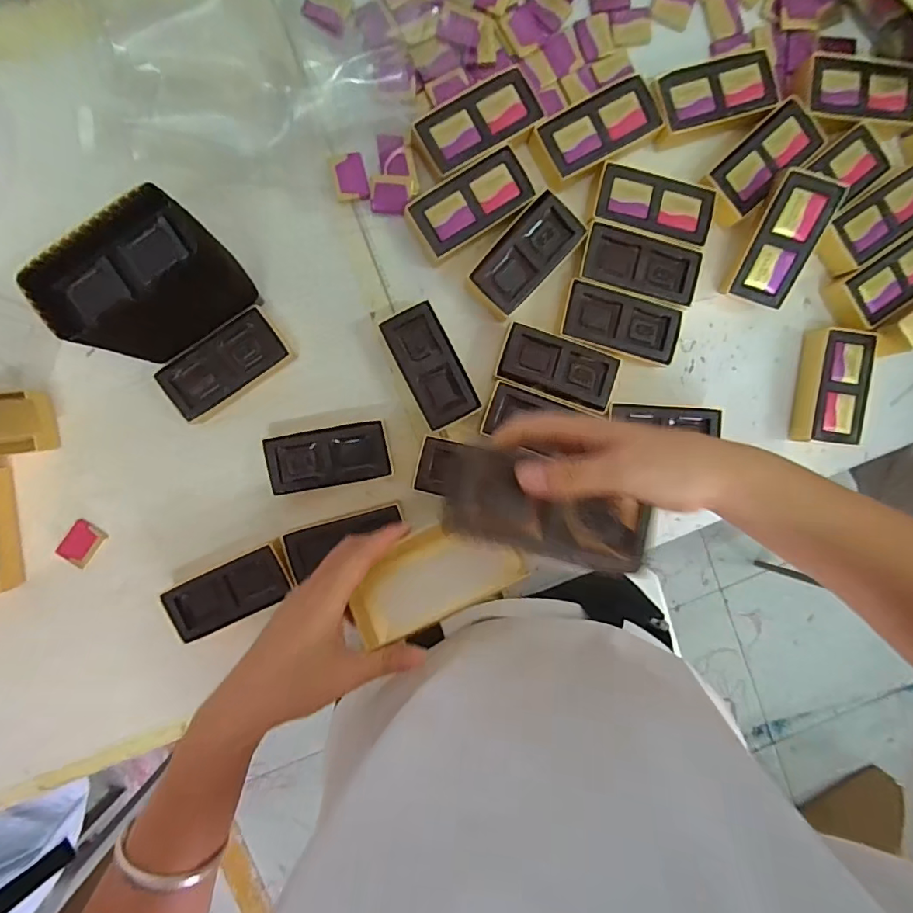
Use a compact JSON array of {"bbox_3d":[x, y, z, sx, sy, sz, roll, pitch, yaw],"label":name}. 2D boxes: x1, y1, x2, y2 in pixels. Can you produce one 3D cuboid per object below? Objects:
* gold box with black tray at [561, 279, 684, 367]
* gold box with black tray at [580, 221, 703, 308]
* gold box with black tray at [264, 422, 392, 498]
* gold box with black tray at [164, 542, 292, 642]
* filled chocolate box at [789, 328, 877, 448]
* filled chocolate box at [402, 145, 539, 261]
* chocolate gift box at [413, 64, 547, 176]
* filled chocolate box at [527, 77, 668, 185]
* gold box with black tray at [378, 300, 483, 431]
[{"bbox_3d":[0.160,-0.131,0.500,0.115,0.031,0.057,15,94,-5],"label":"gold box with black tray"},{"bbox_3d":[0.178,-0.187,0.497,0.114,0.029,0.057,14,94,-5],"label":"gold box with black tray"},{"bbox_3d":[-0.121,0.000,0.488,0.112,0.027,0.056,-11,96,-3],"label":"gold box with black tray"},{"bbox_3d":[-0.217,0.129,0.490,0.114,0.030,0.055,-24,96,-2],"label":"gold box with black tray"},{"bbox_3d":[0.389,-0.071,0.522,0.060,0.031,0.114,7,94,-5],"label":"filled chocolate box"},{"bbox_3d":[0.014,-0.237,0.481,0.114,0.027,0.057,-32,96,-1],"label":"filled chocolate box"},{"bbox_3d":[0.020,-0.309,0.475,0.116,0.024,0.057,-31,96,-1],"label":"chocolate gift box"},{"bbox_3d":[0.130,-0.307,0.485,0.125,0.031,0.055,-29,96,-1],"label":"filled chocolate box"},{"bbox_3d":[-0.025,-0.086,0.488,0.054,0.031,0.112,-27,96,-1],"label":"gold box with black tray"}]

